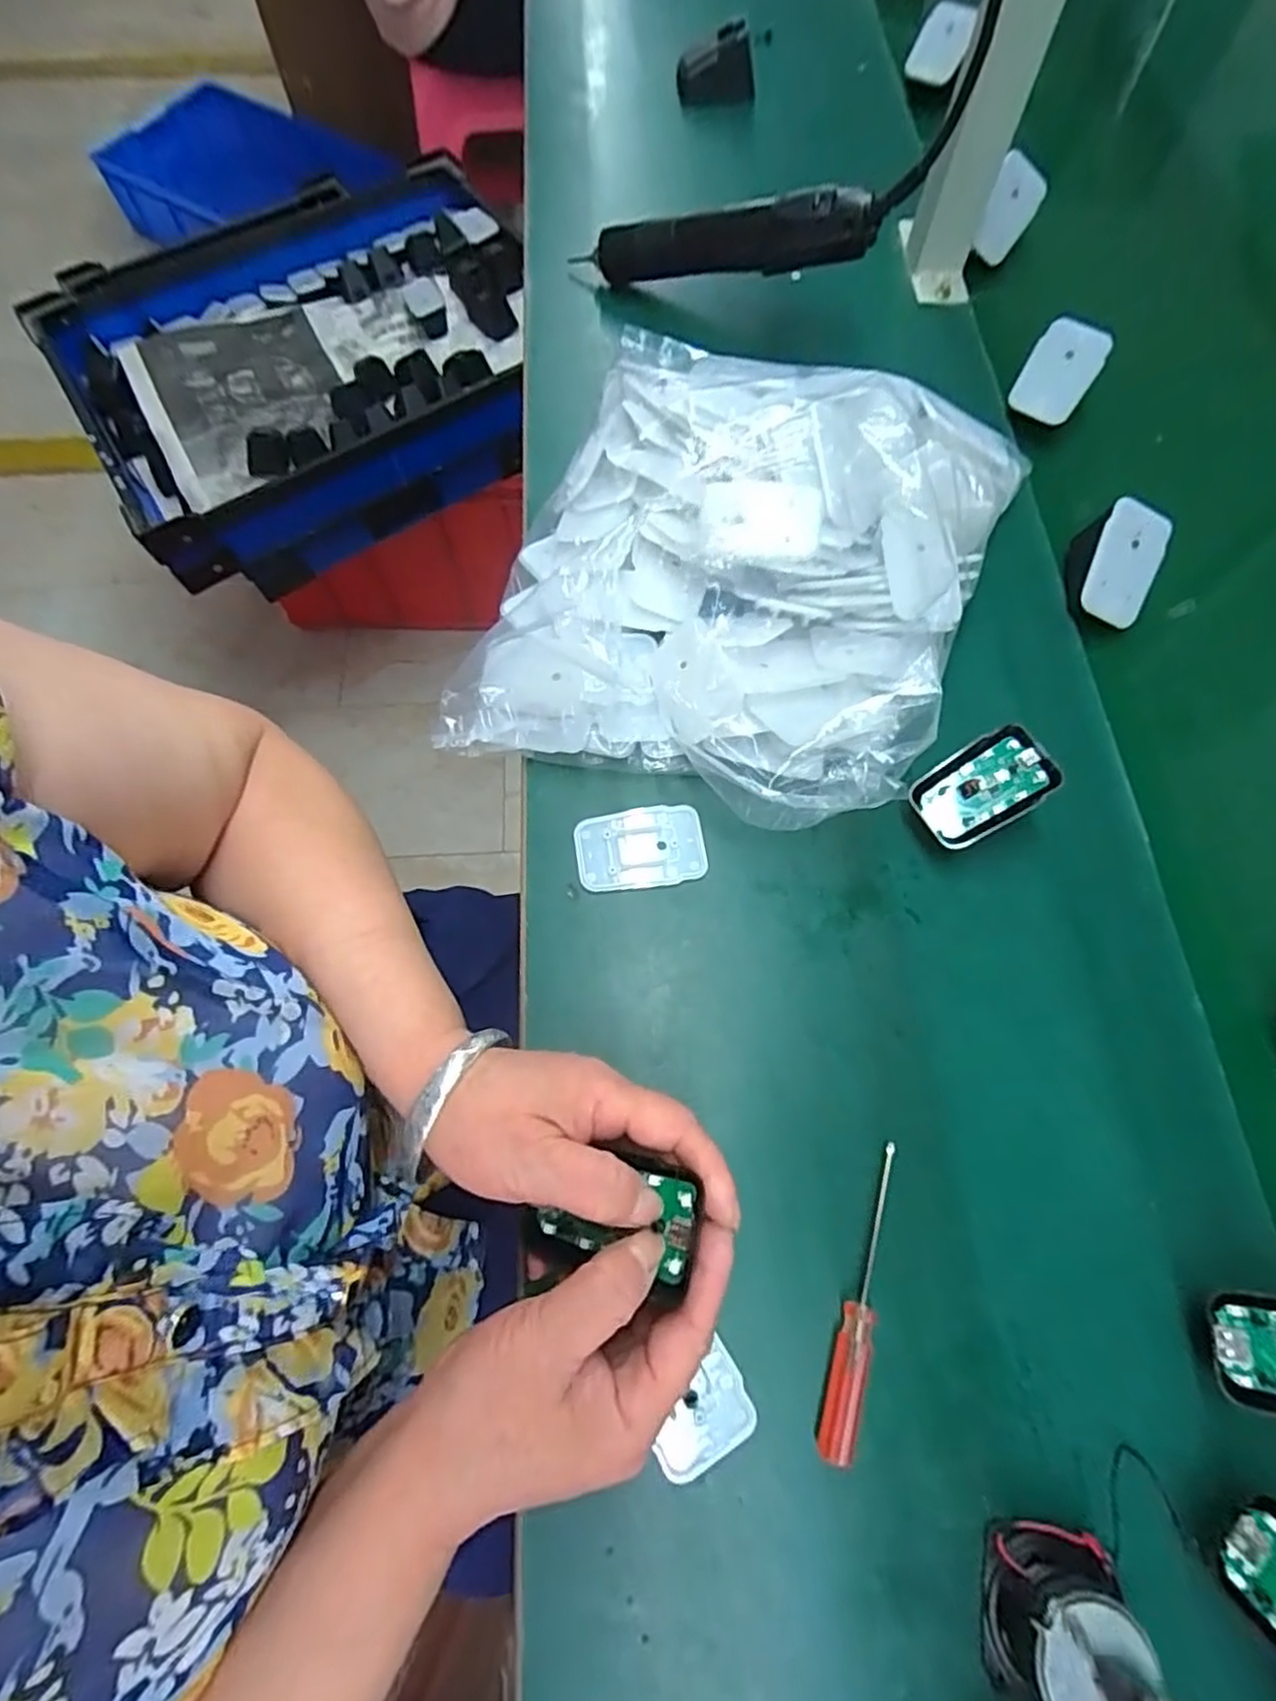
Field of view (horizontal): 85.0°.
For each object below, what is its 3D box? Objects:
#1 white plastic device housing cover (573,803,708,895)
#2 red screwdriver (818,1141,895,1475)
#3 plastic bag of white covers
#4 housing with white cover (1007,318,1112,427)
[{"bbox_3d":[0.001,-0.001,0.385,0.069,0.004,0.045,-7,71,-4],"label":"white plastic device housing cover"},{"bbox_3d":[0.099,0.196,0.310,0.014,0.011,0.125,16,71,4],"label":"red screwdriver"},{"bbox_3d":[0.066,-0.174,0.412,0.266,0.072,0.327,19,71,5],"label":"plastic bag of white covers"},{"bbox_3d":[0.294,-0.334,0.486,0.047,0.010,0.067,33,101,2],"label":"housing with white cover"}]

